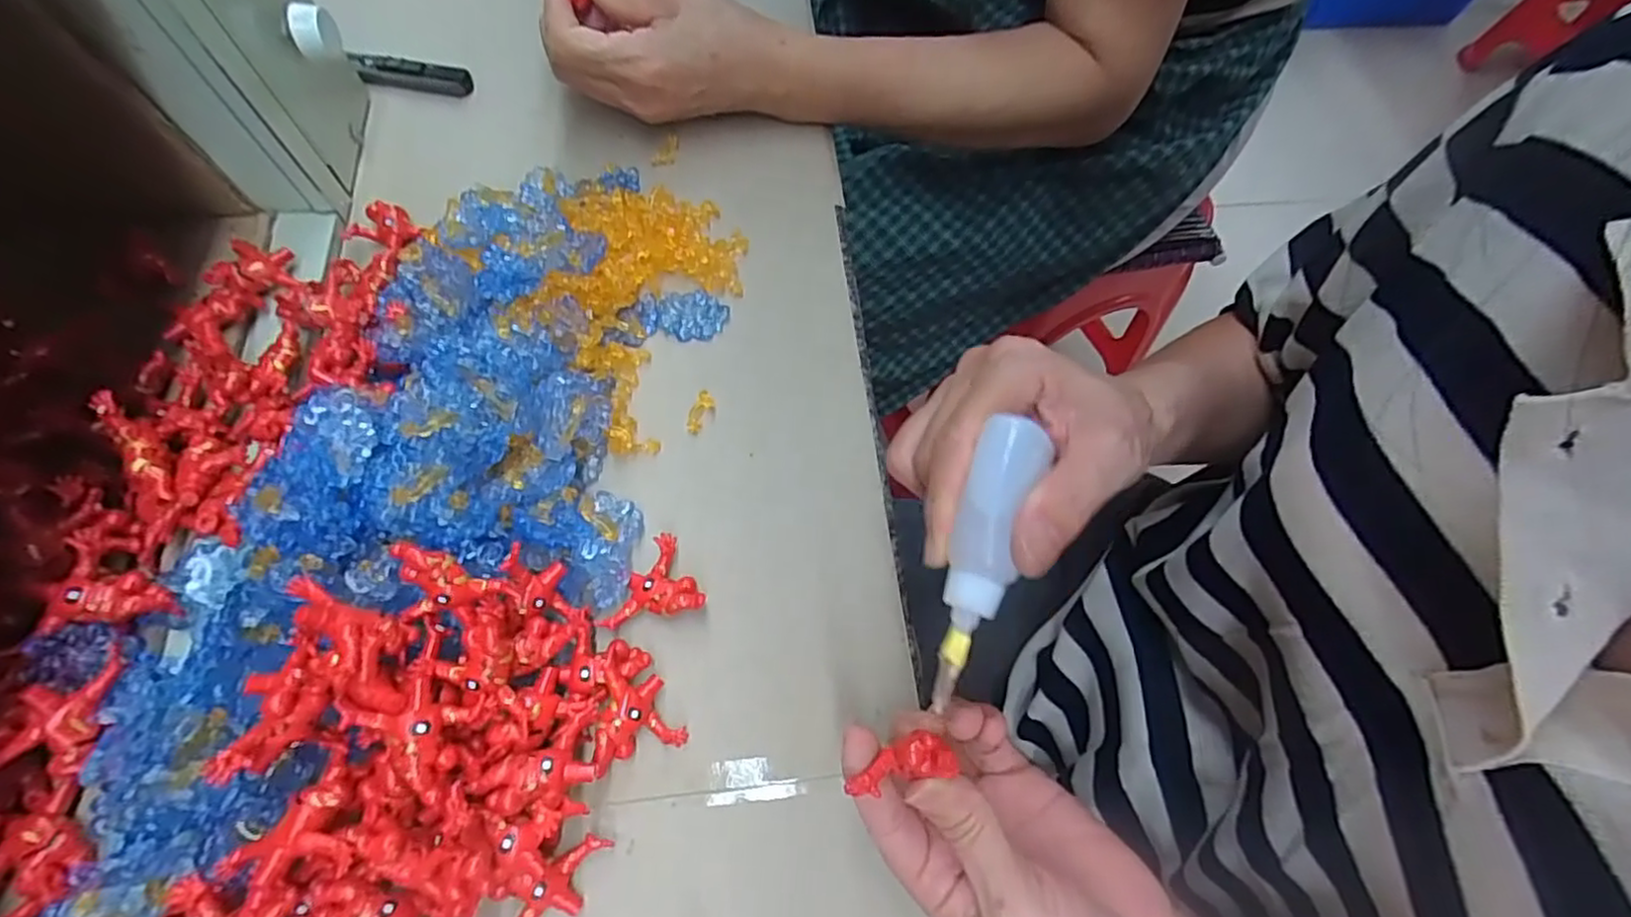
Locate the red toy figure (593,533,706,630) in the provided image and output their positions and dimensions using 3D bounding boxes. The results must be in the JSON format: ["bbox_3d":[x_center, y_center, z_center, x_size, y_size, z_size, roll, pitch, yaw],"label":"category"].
[{"bbox_3d":[-0.077,0.056,0.315,0.046,0.013,0.037,-12,67,-8],"label":"red toy figure"}]

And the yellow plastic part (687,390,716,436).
[{"bbox_3d":[-0.060,-0.024,0.356,0.010,0.004,0.023,21,66,6],"label":"yellow plastic part"}]

